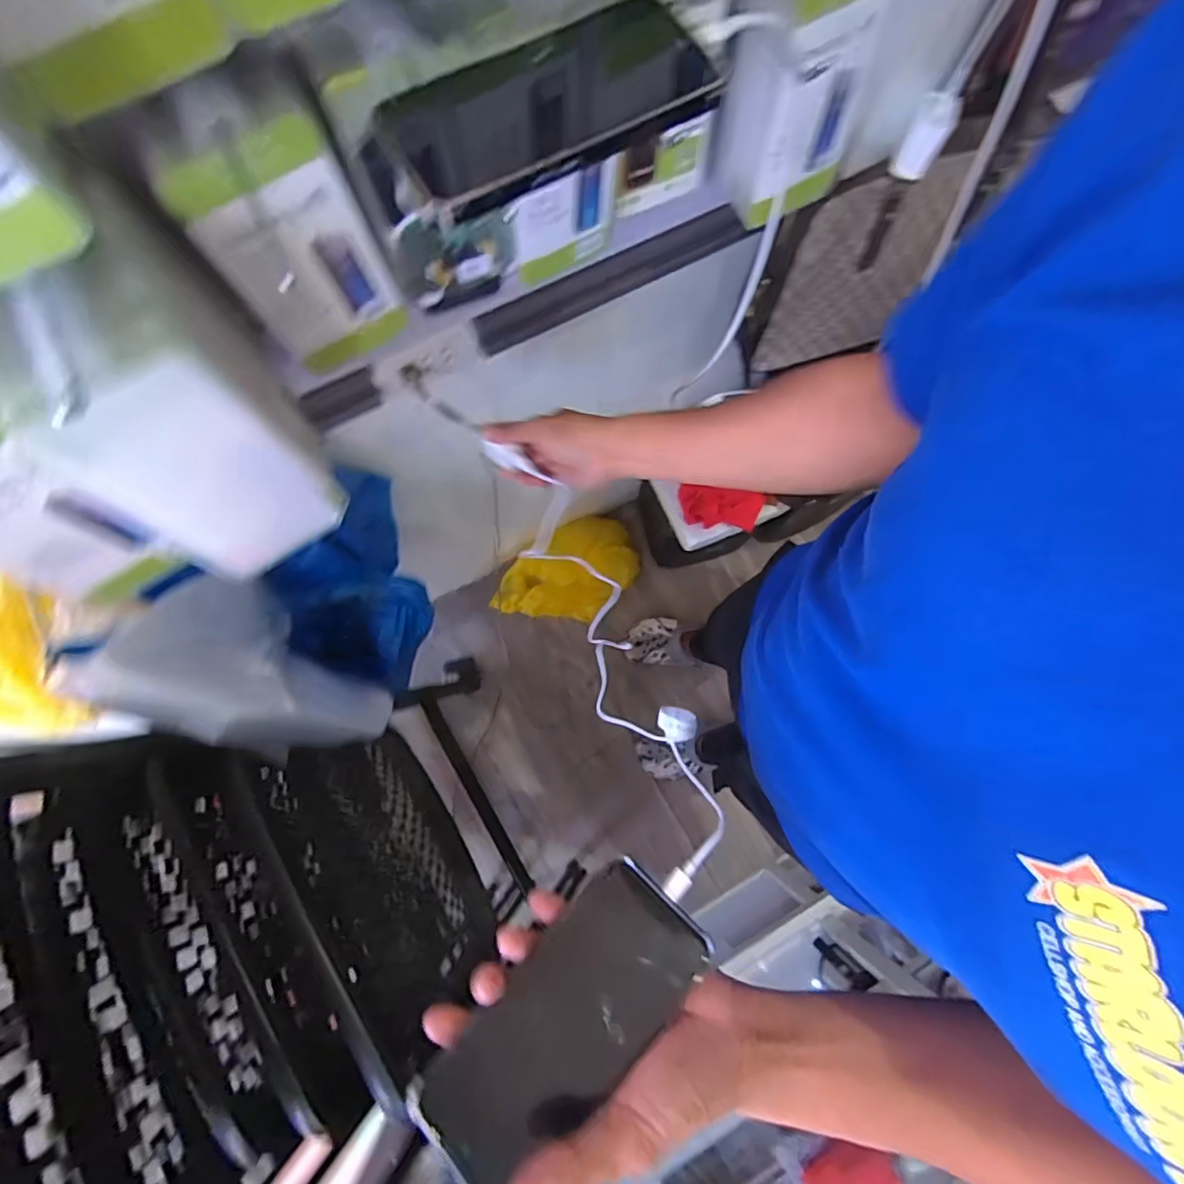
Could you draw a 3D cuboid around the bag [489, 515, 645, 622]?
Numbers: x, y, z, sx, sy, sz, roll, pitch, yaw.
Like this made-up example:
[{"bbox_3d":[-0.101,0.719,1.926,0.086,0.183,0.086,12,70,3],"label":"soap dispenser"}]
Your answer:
[{"bbox_3d":[-0.056,-0.042,1.344,0.353,0.168,0.206,-27,79,-6],"label":"bag"}]

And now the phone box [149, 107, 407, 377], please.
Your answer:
[{"bbox_3d":[-0.186,-0.213,0.366,0.089,0.164,0.023,-32,80,-7],"label":"phone box"}]

